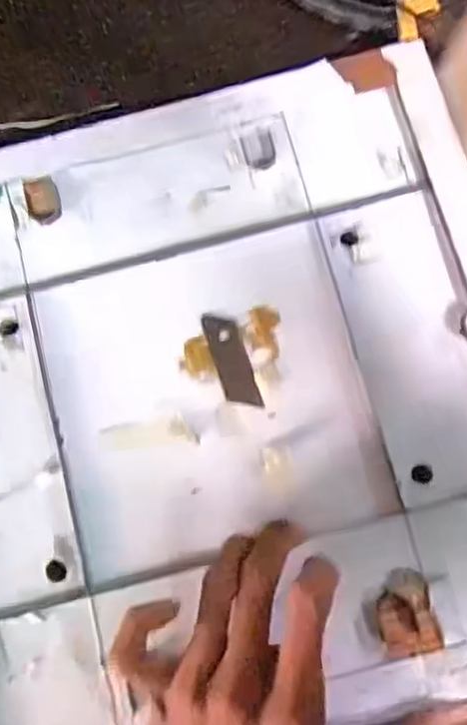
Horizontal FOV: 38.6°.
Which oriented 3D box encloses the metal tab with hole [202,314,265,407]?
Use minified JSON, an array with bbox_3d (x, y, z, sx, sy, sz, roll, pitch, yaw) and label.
[{"bbox_3d":[-0.001,-0.001,0.346,0.018,0.004,0.052,-19,77,0],"label":"metal tab with hole"}]

